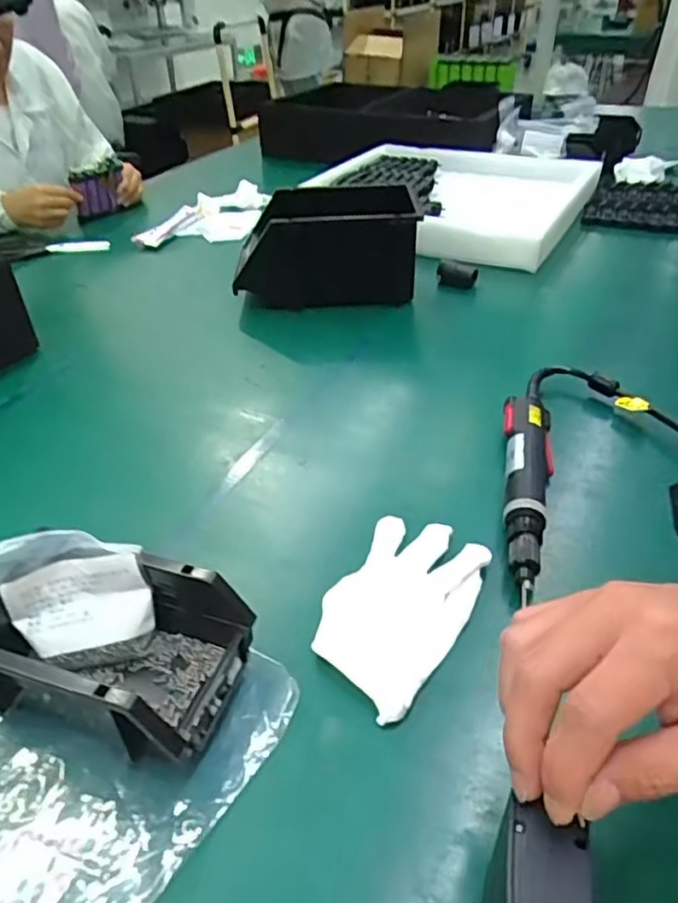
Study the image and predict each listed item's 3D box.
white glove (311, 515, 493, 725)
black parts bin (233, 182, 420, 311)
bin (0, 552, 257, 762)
[{"bbox_3d":[0.045,0.109,0.466,0.091,0.017,0.154,17,41,24],"label":"white glove"},{"bbox_3d":[-0.023,-0.292,0.914,0.268,0.148,0.157,5,37,9],"label":"black parts bin"},{"bbox_3d":[-0.149,0.123,0.406,0.164,0.075,0.098,10,38,16],"label":"bin"}]

